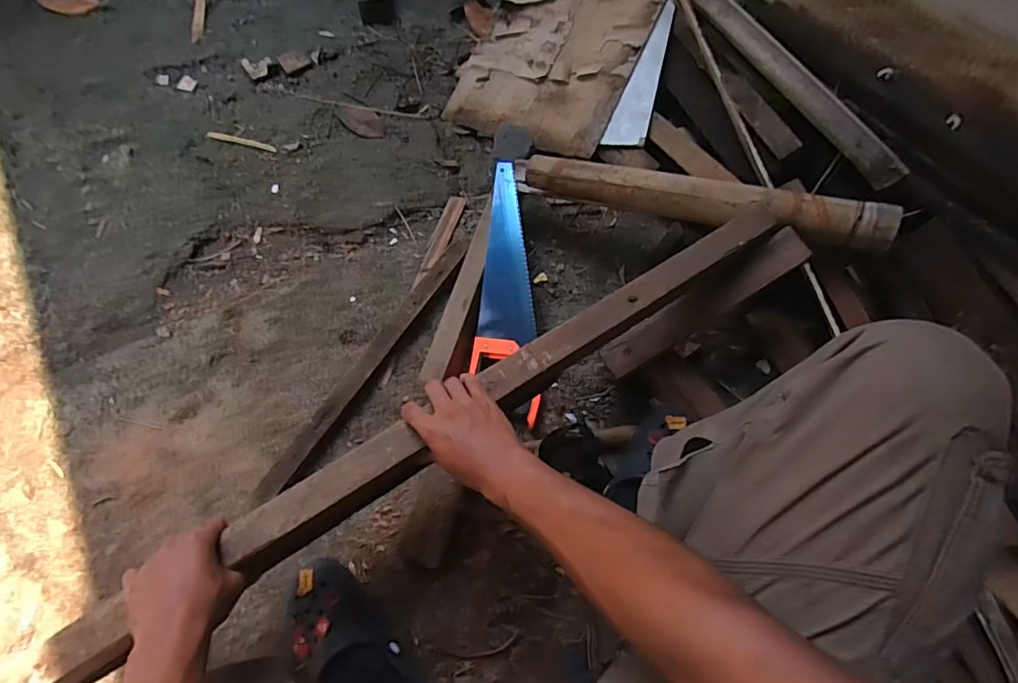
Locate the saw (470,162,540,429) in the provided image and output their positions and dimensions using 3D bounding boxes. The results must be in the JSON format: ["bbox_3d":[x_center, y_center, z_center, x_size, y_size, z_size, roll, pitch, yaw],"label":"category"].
[{"bbox_3d":[-0.010,-0.089,0.863,0.098,0.021,0.426,-2,78,-1],"label":"saw"}]

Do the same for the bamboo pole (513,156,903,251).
[{"bbox_3d":[0.253,-0.218,0.800,0.565,0.054,0.059,16,66,20],"label":"bamboo pole"}]

